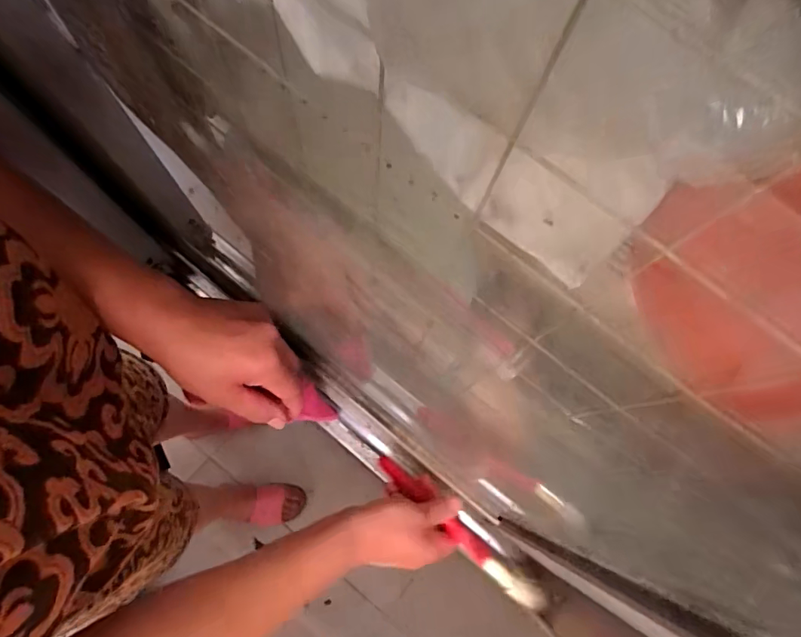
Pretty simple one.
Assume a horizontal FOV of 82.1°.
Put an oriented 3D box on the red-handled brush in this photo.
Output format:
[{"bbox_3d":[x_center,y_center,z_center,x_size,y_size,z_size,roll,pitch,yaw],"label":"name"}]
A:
[{"bbox_3d":[0.054,0.205,0.453,0.196,0.037,0.023,37,74,26],"label":"red-handled brush"}]

